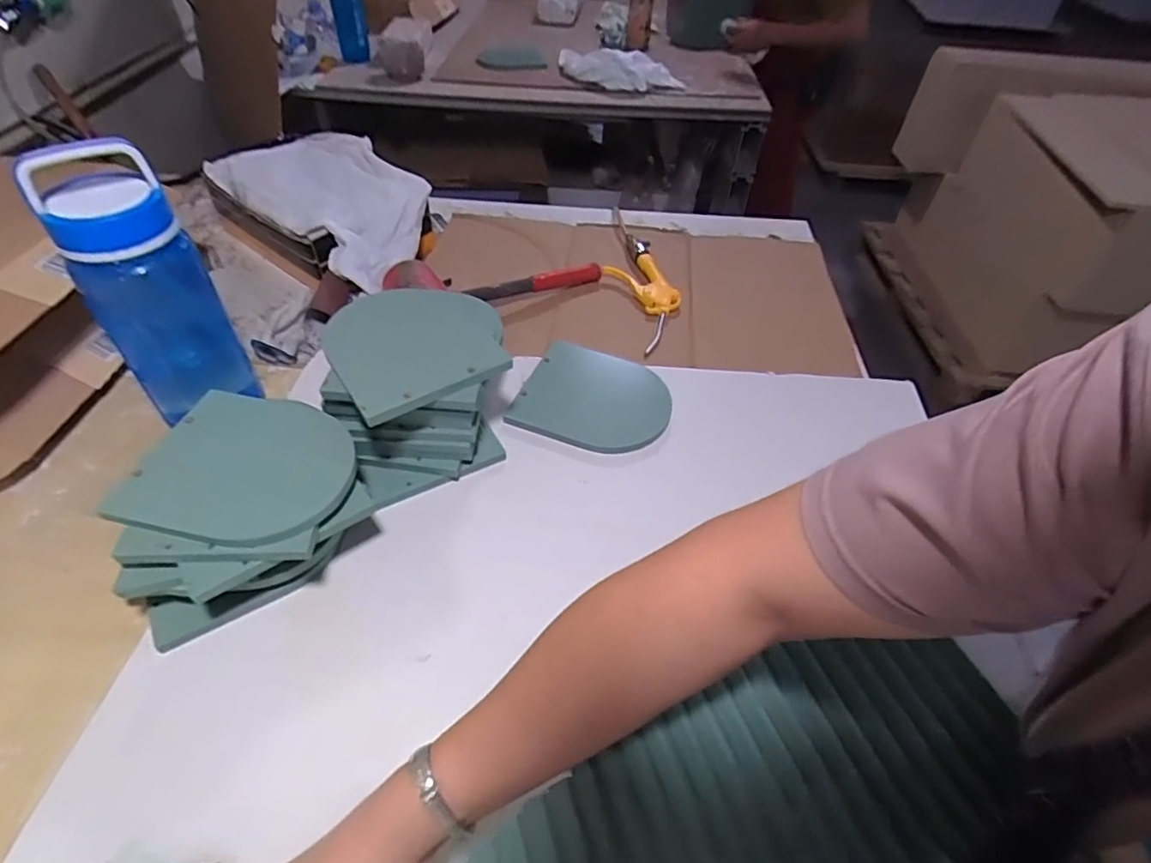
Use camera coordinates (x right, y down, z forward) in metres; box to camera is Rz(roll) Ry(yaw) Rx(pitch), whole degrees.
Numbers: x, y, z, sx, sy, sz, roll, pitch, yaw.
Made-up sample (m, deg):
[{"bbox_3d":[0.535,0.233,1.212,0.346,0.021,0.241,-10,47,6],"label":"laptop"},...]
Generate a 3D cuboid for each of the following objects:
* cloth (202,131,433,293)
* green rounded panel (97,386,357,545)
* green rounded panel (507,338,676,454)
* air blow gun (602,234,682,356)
[{"bbox_3d":[-0.358,-0.350,0.894,0.383,0.062,0.230,36,56,26],"label":"cloth"},{"bbox_3d":[-0.279,0.031,0.514,0.162,0.009,0.157,17,44,2],"label":"green rounded panel"},{"bbox_3d":[0.024,-0.037,0.702,0.167,0.016,0.146,19,53,10],"label":"green rounded panel"},{"bbox_3d":[0.098,-0.216,0.877,0.098,0.030,0.284,-7,47,-11],"label":"air blow gun"}]

